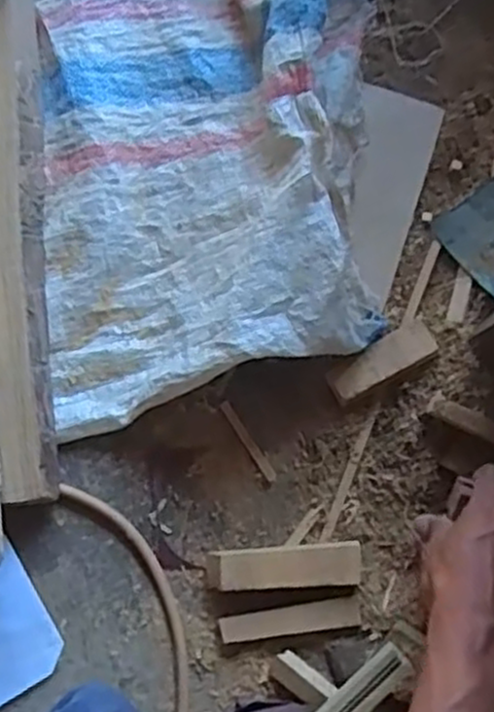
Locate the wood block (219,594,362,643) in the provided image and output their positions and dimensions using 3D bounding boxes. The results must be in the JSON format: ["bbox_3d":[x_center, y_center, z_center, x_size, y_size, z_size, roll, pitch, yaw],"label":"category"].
[{"bbox_3d":[0.034,0.209,0.604,0.109,0.007,0.022,-10,80,-2],"label":"wood block"}]

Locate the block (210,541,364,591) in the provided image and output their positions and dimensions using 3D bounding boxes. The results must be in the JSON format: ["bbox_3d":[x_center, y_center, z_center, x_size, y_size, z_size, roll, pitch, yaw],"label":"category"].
[{"bbox_3d":[0.029,0.168,0.608,0.120,0.026,0.033,-4,79,-1],"label":"block"}]

